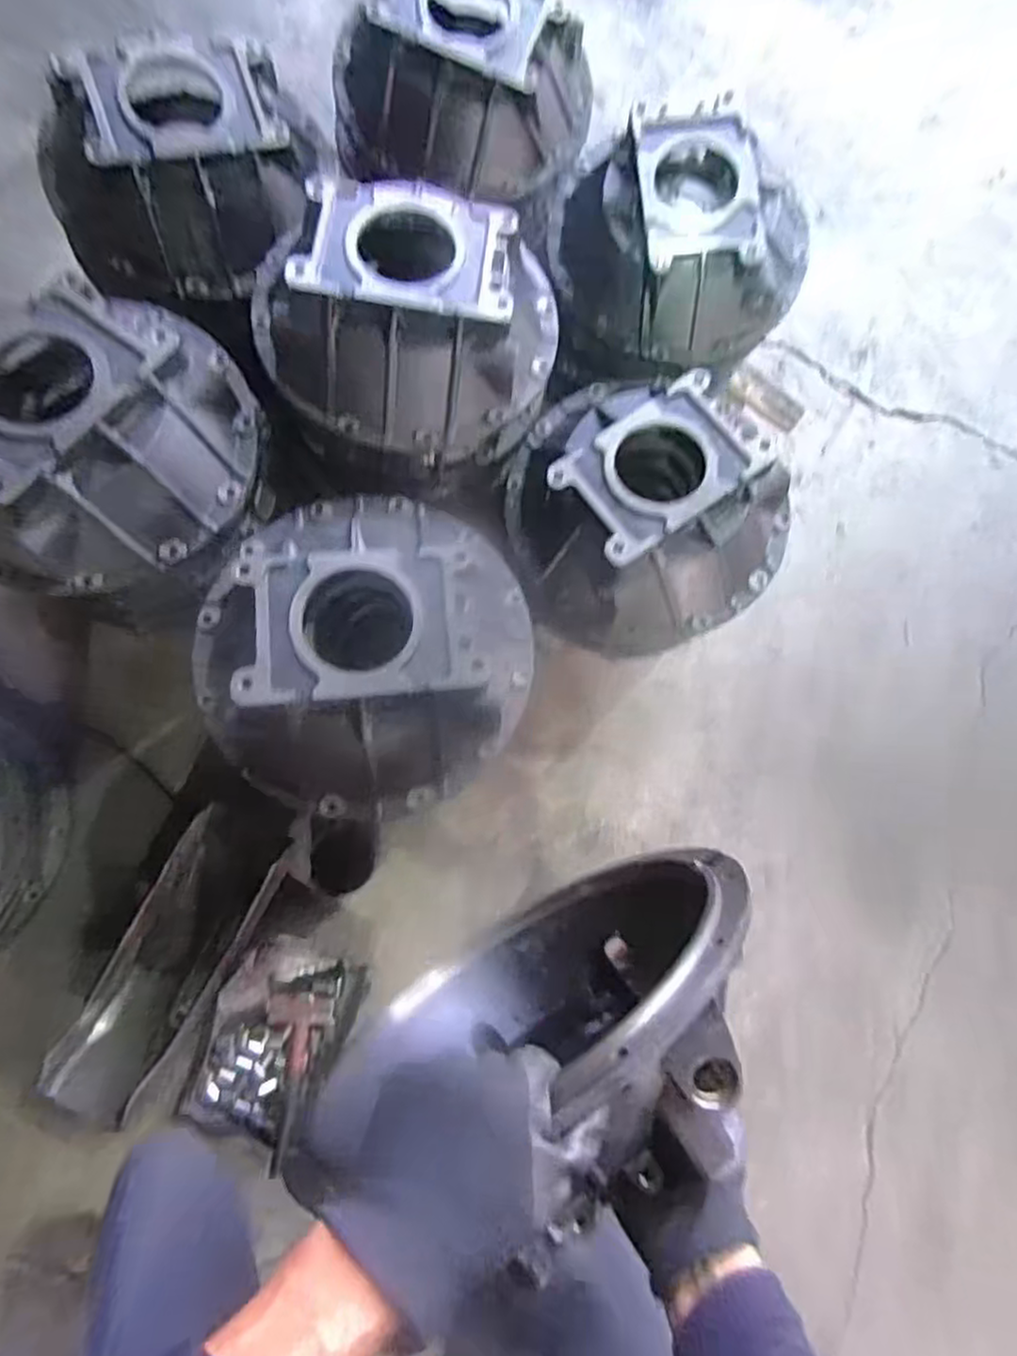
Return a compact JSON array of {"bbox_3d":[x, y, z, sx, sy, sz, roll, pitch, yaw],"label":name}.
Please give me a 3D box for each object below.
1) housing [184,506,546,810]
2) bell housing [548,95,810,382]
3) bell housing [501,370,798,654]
[{"bbox_3d":[-0.153,-0.046,0.768,0.370,0.128,0.350,1,80,-5],"label":"housing"},{"bbox_3d":[0.250,-0.625,1.020,0.351,0.239,0.306,-2,81,-5],"label":"bell housing"},{"bbox_3d":[0.184,-0.223,0.907,0.360,0.169,0.337,1,80,-5],"label":"bell housing"}]

